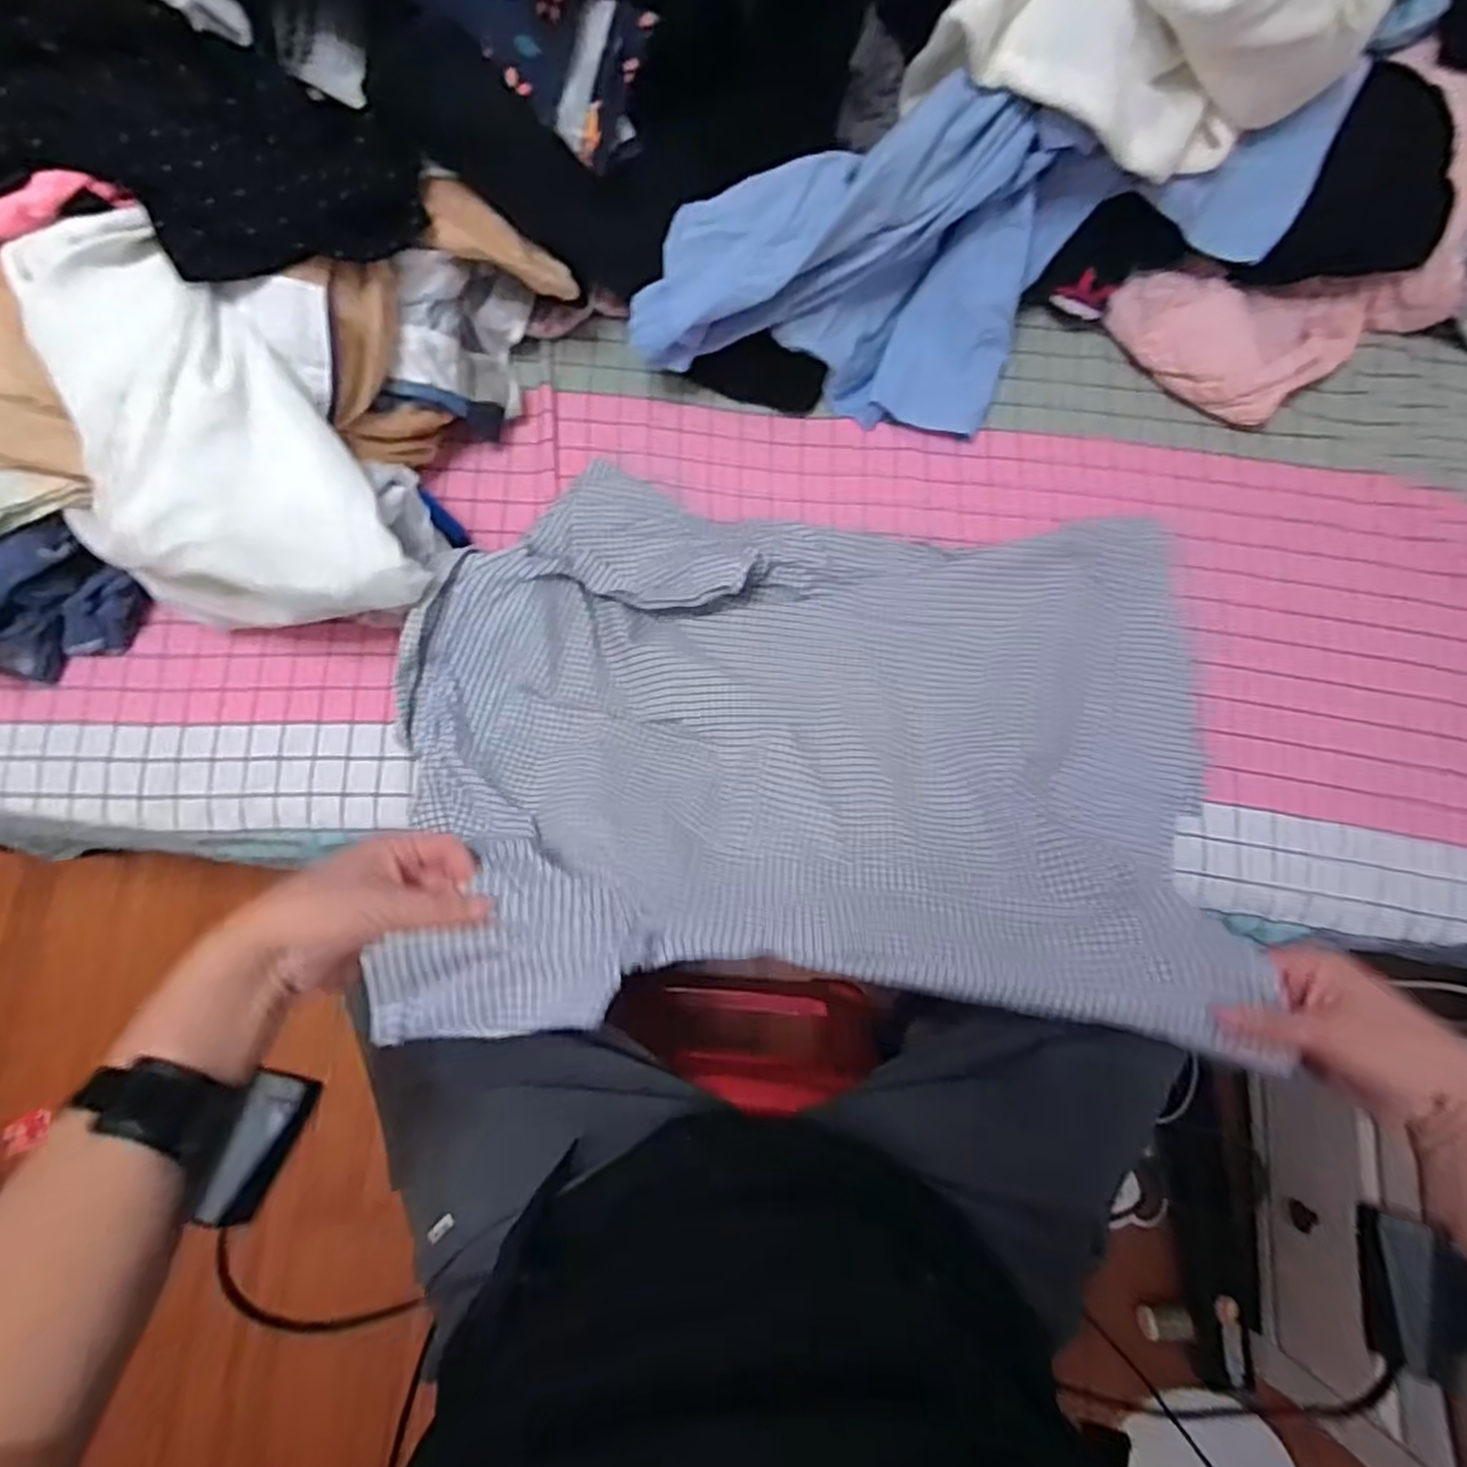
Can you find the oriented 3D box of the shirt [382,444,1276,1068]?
[{"bbox_3d":[0.069,-0.007,0.585,0.646,0.182,0.419,1,76,0],"label":"shirt"}]

